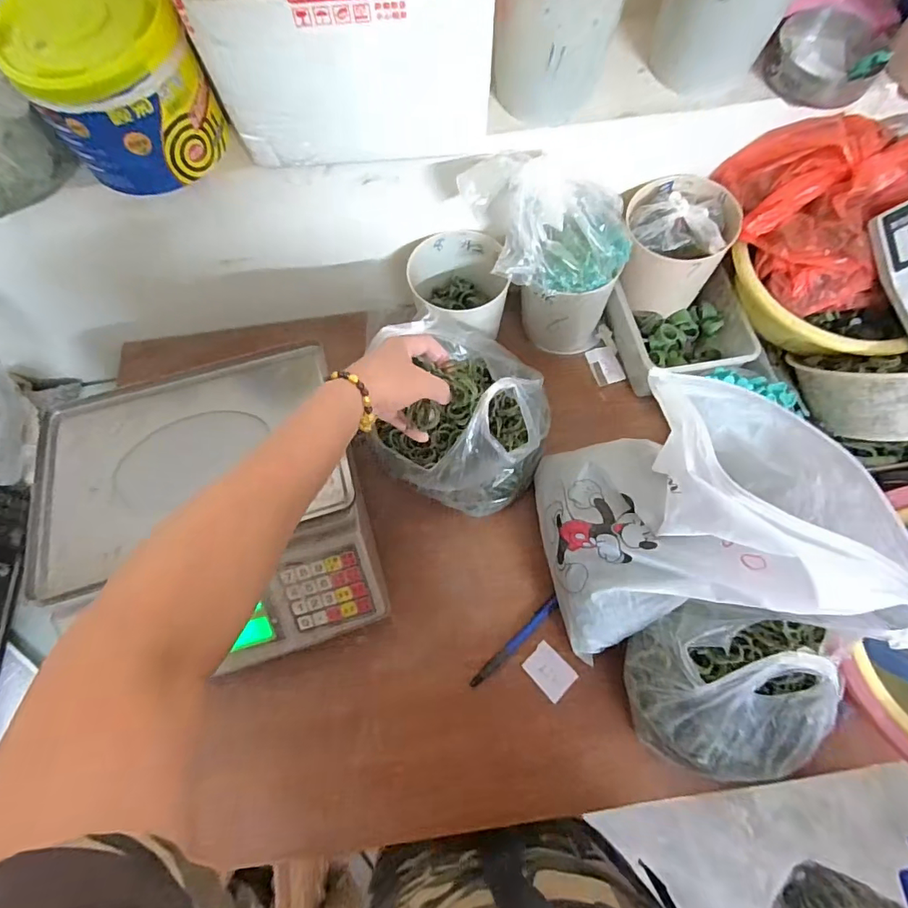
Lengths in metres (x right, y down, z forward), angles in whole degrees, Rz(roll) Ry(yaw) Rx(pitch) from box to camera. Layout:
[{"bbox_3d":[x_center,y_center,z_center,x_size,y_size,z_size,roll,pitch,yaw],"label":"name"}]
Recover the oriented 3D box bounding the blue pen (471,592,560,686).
[{"bbox_3d":[0.064,0.194,0.503,0.121,0.009,0.012,-40,70,-13],"label":"blue pen"}]

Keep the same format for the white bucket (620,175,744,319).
[{"bbox_3d":[0.247,-0.236,0.558,0.109,0.103,0.101,-1,67,2],"label":"white bucket"}]

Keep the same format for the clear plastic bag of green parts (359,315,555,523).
[{"bbox_3d":[0.015,-0.051,0.498,0.164,0.164,0.179,15,68,9],"label":"clear plastic bag of green parts"}]

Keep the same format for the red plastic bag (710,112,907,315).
[{"bbox_3d":[0.404,-0.250,0.494,0.210,0.089,0.176,-7,66,0],"label":"red plastic bag"}]

